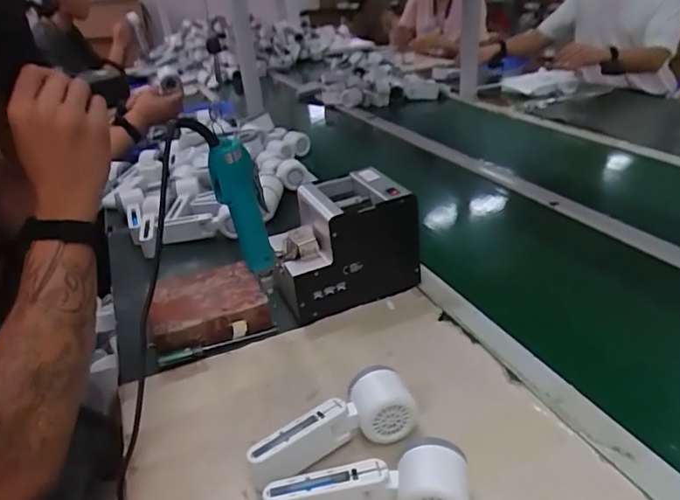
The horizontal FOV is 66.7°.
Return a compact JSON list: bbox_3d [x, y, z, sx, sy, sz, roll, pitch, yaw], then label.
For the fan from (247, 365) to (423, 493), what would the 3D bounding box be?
[{"bbox_3d":[-0.007,0.168,0.497,0.164,0.053,0.047,-15,30,-16],"label":"fan"}]

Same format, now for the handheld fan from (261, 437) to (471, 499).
[{"bbox_3d":[0.022,0.201,0.437,0.166,0.054,0.051,-3,28,6],"label":"handheld fan"}]

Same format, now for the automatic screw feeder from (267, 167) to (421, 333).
[{"bbox_3d":[0.000,-0.006,0.732,0.195,0.157,0.119,-14,29,-14],"label":"automatic screw feeder"}]

